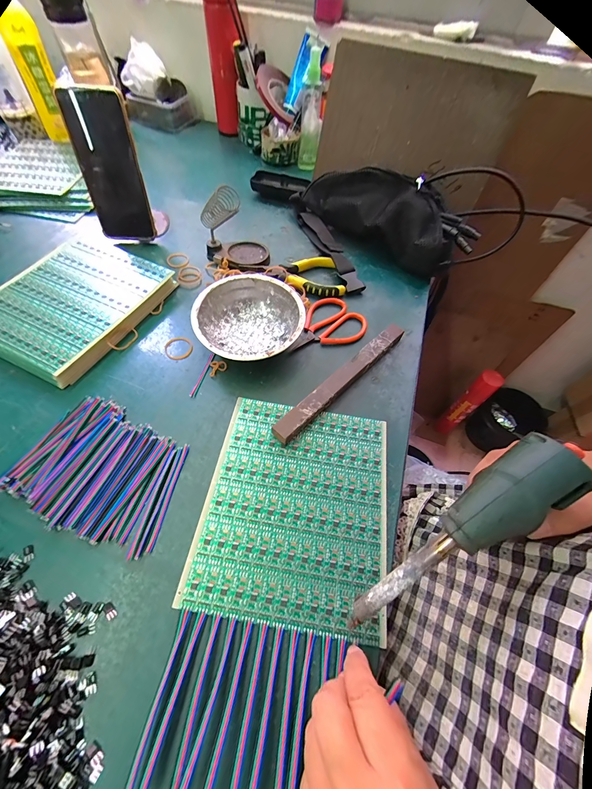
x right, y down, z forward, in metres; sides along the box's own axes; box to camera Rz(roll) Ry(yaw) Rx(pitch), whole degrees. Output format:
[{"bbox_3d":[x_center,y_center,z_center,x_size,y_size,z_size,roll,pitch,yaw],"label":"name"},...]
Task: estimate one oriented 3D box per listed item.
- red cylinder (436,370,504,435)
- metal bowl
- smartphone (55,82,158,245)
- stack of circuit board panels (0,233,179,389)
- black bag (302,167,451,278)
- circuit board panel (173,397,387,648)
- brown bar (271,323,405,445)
[{"bbox_3d":[0.565,0.037,1.015,0.066,0.317,0.062,-34,67,-23],"label":"red cylinder"},{"bbox_3d":[-0.055,-0.085,0.369,0.124,0.045,0.121,2,57,-3],"label":"metal bowl"},{"bbox_3d":[-0.253,-0.304,0.415,0.079,0.168,0.007,-1,45,-7],"label":"smartphone"},{"bbox_3d":[-0.280,-0.119,0.386,0.168,0.027,0.202,24,59,10],"label":"stack of circuit board panels"},{"bbox_3d":[0.132,-0.286,0.483,0.261,0.095,0.070,40,63,19],"label":"black bag"},{"bbox_3d":[0.002,0.097,0.283,0.161,0.005,0.190,10,57,2],"label":"circuit board panel"},{"bbox_3d":[0.057,-0.019,0.351,0.022,0.020,0.215,40,63,19],"label":"brown bar"}]

